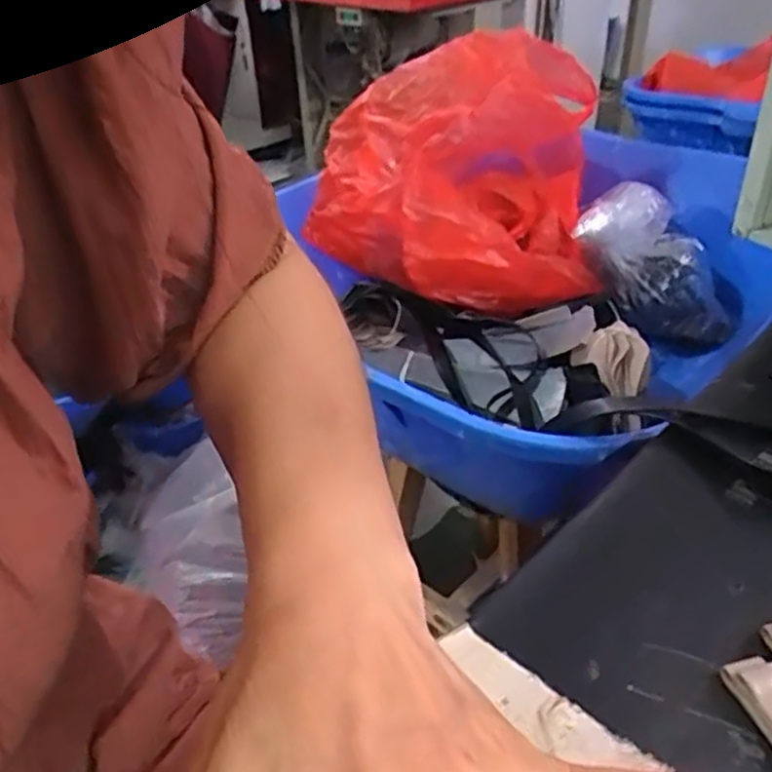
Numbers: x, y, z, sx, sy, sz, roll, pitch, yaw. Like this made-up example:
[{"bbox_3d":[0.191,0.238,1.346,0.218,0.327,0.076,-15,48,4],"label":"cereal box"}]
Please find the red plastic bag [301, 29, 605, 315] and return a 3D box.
[{"bbox_3d":[0.085,-0.246,0.824,0.279,0.244,0.318,0,34,3],"label":"red plastic bag"}]

